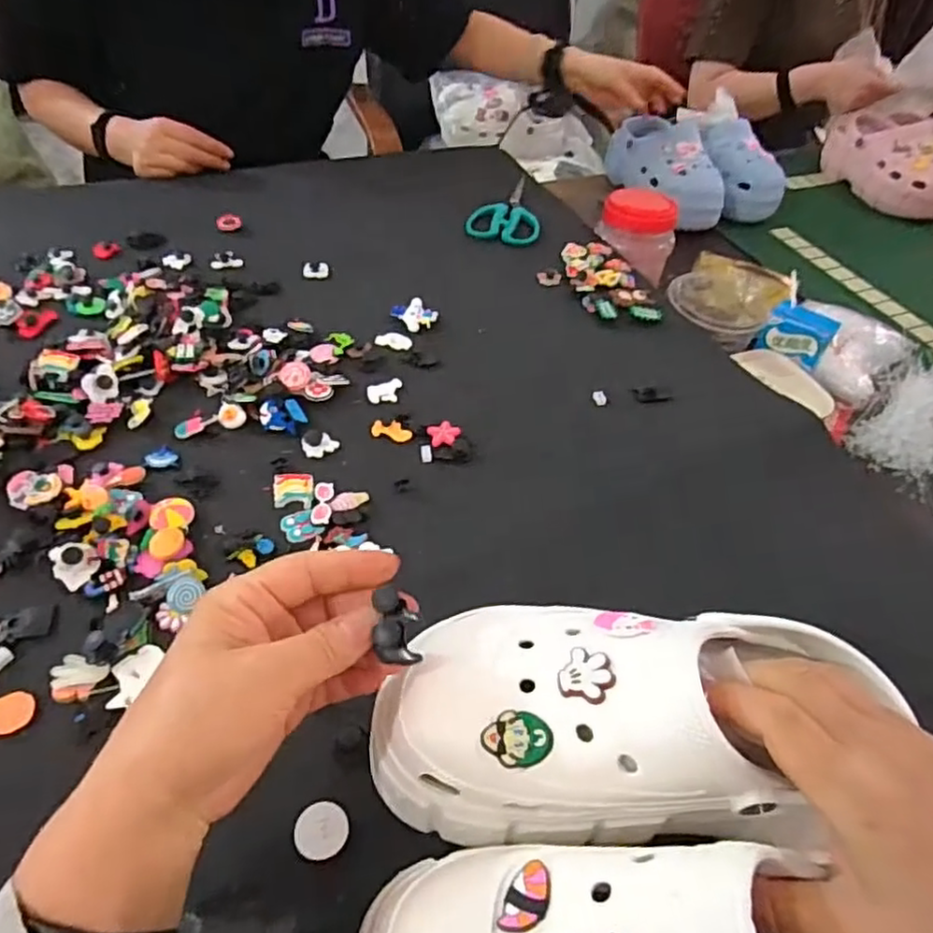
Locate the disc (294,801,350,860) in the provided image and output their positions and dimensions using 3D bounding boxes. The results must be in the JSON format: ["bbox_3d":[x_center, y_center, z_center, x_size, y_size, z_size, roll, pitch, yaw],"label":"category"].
[{"bbox_3d":[-0.070,0.177,0.322,0.025,0.004,0.025,3,46,-4],"label":"disc"}]

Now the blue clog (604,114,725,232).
[{"bbox_3d":[0.327,-0.504,1.102,0.115,0.106,0.255,-4,47,-11],"label":"blue clog"}]

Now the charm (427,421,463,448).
[{"bbox_3d":[-0.017,-0.025,0.521,0.026,0.007,0.023,-1,46,-8],"label":"charm"}]

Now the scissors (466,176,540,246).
[{"bbox_3d":[0.052,-0.315,0.806,0.084,0.007,0.159,11,46,4],"label":"scissors"}]

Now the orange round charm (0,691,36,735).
[{"bbox_3d":[-0.241,0.129,0.349,0.024,0.004,0.022,25,48,17],"label":"orange round charm"}]

